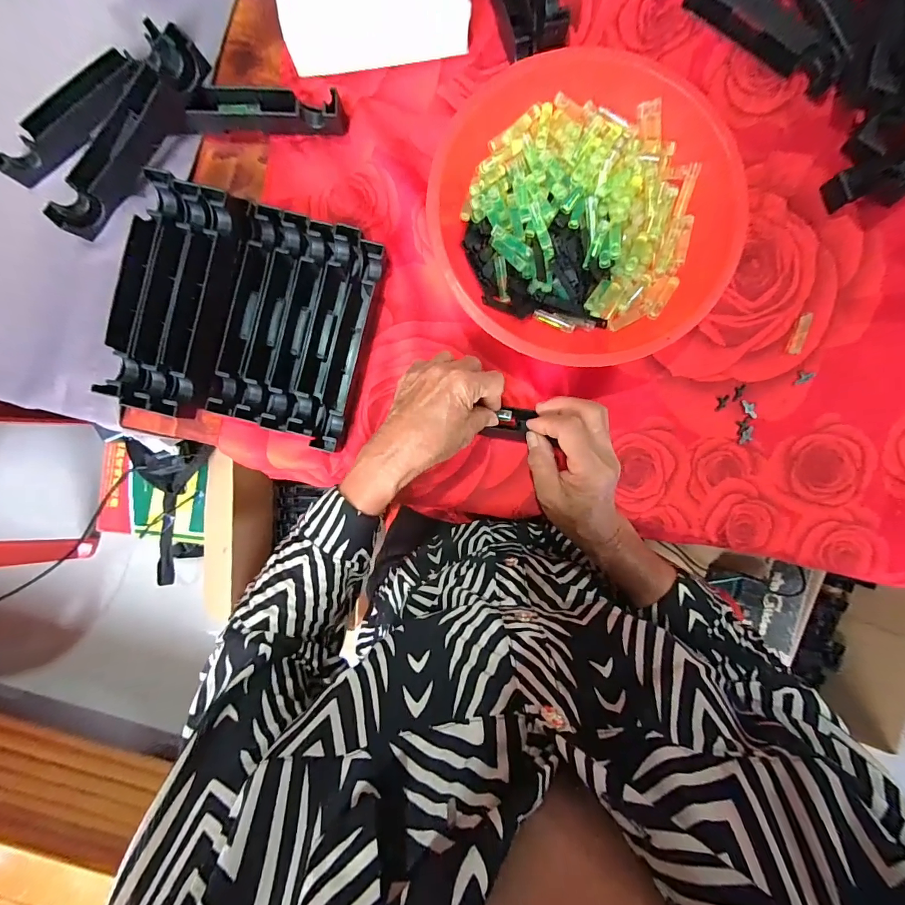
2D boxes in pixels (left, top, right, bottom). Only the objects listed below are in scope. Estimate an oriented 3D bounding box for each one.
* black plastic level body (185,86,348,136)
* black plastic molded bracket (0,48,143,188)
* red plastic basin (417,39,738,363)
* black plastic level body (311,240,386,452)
[{"bbox_3d":[-0.176,-0.322,0.385,0.148,0.029,0.030,1,90,1],"label":"black plastic level body"},{"bbox_3d":[-0.361,-0.318,0.391,0.030,0.031,0.156,44,91,1],"label":"black plastic molded bracket"},{"bbox_3d":[0.108,-0.203,0.362,0.245,0.079,0.223,0,90,1],"label":"red plastic basin"},{"bbox_3d":[-0.098,-0.098,0.383,0.026,0.026,0.190,14,90,1],"label":"black plastic level body"}]

